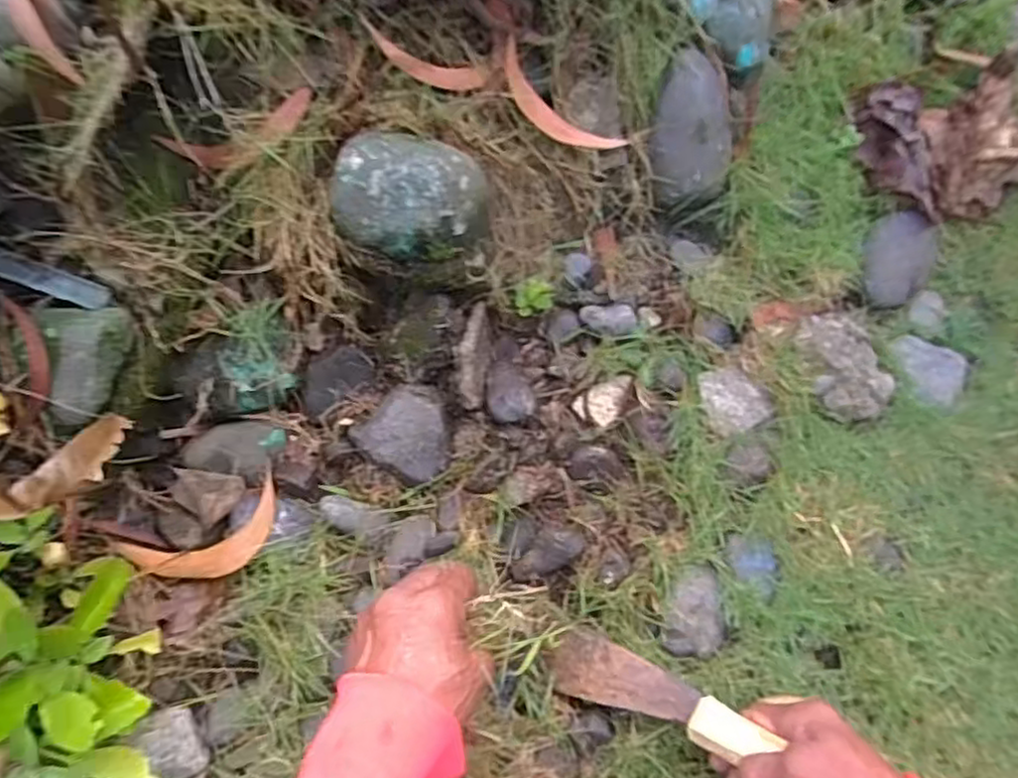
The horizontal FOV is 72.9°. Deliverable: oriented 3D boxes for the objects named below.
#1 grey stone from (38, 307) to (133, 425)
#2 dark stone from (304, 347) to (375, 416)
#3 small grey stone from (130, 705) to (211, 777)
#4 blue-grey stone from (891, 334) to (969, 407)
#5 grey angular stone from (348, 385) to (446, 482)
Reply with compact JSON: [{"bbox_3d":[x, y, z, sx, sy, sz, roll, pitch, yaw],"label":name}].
[{"bbox_3d":[-0.303,-0.018,0.489,0.049,0.027,0.083,11,102,-5],"label":"grey stone"},{"bbox_3d":[-0.149,-0.009,0.593,0.065,0.017,0.040,-36,81,-8],"label":"dark stone"},{"bbox_3d":[-0.245,0.259,0.509,0.032,0.030,0.052,-25,88,-25],"label":"small grey stone"},{"bbox_3d":[0.359,-0.017,0.582,0.058,0.021,0.062,0,78,-1],"label":"blue-grey stone"},{"bbox_3d":[-0.079,0.037,0.550,0.065,0.027,0.074,-42,77,-14],"label":"grey angular stone"}]

